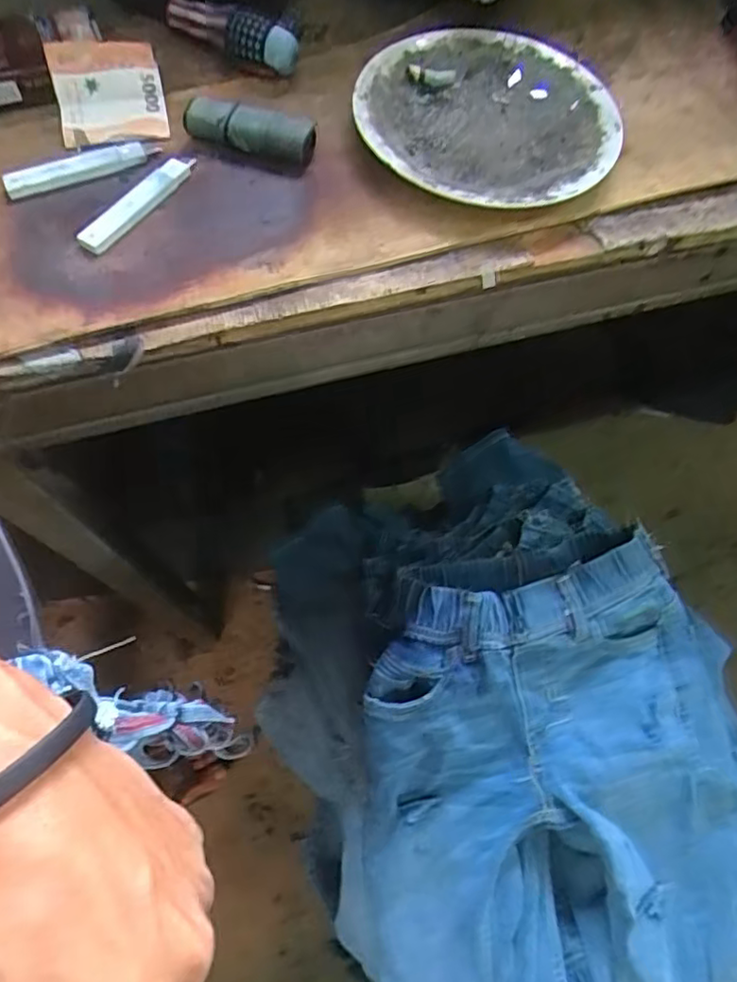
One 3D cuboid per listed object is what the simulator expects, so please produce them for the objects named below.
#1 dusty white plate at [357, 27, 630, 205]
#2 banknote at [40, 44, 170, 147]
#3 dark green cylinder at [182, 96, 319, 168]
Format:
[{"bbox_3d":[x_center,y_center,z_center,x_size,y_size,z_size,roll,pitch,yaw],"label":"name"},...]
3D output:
[{"bbox_3d":[0.081,-0.250,0.408,0.167,0.014,0.175,1,66,-2],"label":"dusty white plate"},{"bbox_3d":[-0.168,-0.257,0.392,0.066,0.025,0.071,-13,67,-9],"label":"banknote"},{"bbox_3d":[-0.075,-0.229,0.385,0.080,0.021,0.024,8,66,1],"label":"dark green cylinder"}]

